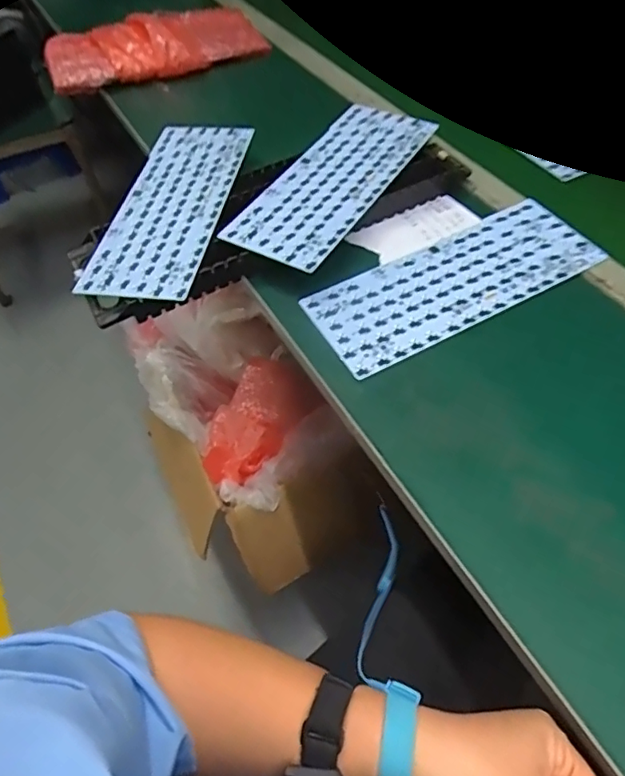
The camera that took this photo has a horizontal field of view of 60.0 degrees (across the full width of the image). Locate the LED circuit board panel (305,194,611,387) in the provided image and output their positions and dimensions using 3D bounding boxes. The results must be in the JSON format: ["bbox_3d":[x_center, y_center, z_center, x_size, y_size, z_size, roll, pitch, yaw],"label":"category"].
[{"bbox_3d":[0.149,-0.111,0.566,0.305,0.004,0.120,-26,57,-14],"label":"LED circuit board panel"}]

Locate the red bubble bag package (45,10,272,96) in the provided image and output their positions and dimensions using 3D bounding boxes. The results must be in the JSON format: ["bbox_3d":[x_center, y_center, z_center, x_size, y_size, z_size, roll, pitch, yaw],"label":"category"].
[{"bbox_3d":[-0.263,-0.571,0.907,0.344,0.076,0.146,-22,55,-10],"label":"red bubble bag package"}]

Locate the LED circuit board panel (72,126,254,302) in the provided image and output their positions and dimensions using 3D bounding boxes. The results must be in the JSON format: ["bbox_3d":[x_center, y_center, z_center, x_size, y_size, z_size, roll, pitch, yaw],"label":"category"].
[{"bbox_3d":[-0.158,-0.218,0.623,0.115,0.006,0.303,5,54,9],"label":"LED circuit board panel"}]

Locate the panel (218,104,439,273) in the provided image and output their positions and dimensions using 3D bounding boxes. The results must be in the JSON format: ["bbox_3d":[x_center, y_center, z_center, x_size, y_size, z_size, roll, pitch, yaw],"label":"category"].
[{"bbox_3d":[0.028,-0.246,0.633,0.118,0.006,0.306,24,59,19],"label":"panel"}]

